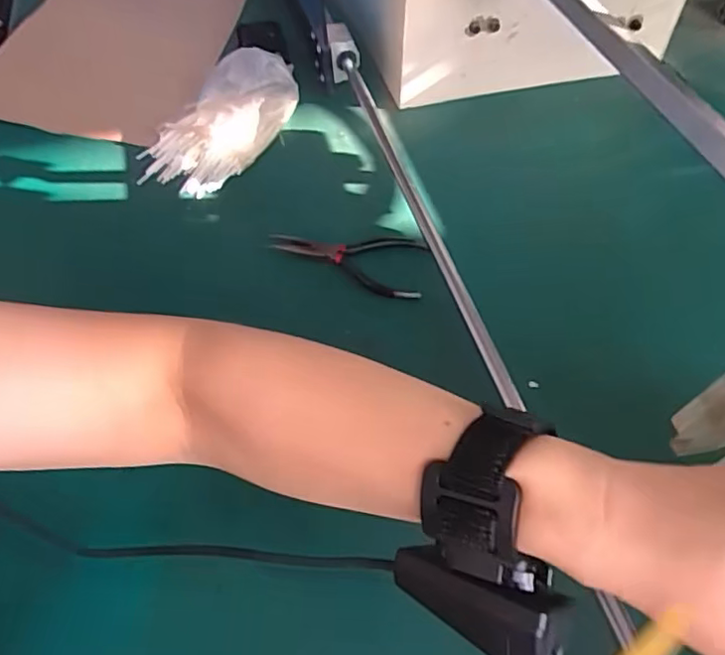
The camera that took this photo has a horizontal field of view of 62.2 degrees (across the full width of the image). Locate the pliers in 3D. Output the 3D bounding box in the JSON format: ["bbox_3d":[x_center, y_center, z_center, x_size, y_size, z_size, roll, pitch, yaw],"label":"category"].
[{"bbox_3d":[-0.013,-0.059,0.487,0.126,0.011,0.061,11,54,10],"label":"pliers"}]

